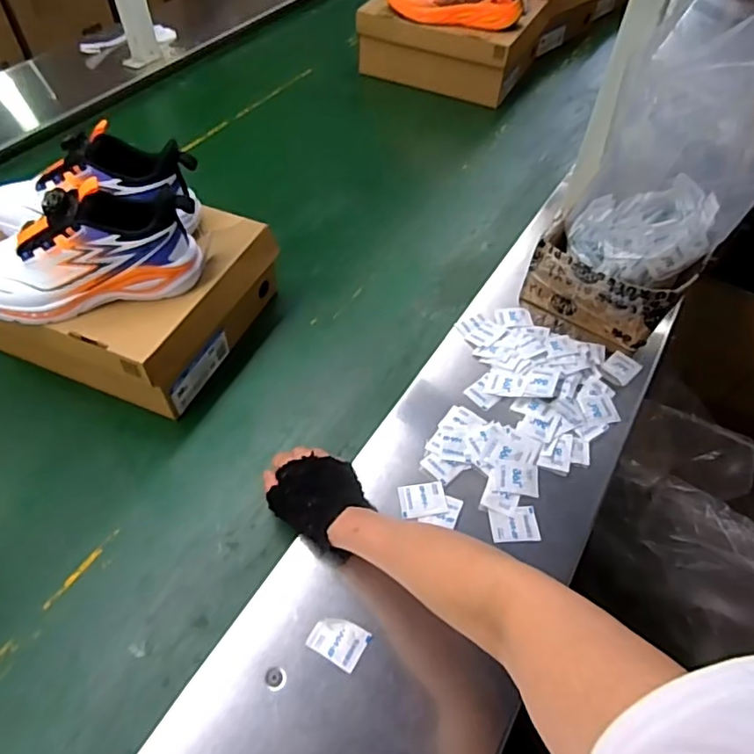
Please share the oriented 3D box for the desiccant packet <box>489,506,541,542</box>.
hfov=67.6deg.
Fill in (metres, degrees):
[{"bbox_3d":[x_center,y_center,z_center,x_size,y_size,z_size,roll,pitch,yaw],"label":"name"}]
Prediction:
[{"bbox_3d":[0.134,0.143,0.547,0.045,0.004,0.033,-3,52,-1],"label":"desiccant packet"}]

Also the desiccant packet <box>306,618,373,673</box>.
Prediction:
[{"bbox_3d":[-0.032,0.224,0.479,0.045,0.004,0.034,23,56,18],"label":"desiccant packet"}]

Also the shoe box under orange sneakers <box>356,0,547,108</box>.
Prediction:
[{"bbox_3d":[0.150,-0.701,1.155,0.318,0.118,0.241,20,55,16],"label":"shoe box under orange sneakers"}]

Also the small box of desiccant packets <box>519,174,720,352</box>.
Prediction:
[{"bbox_3d":[0.308,-0.153,0.704,0.167,0.113,0.183,32,59,24],"label":"small box of desiccant packets"}]

